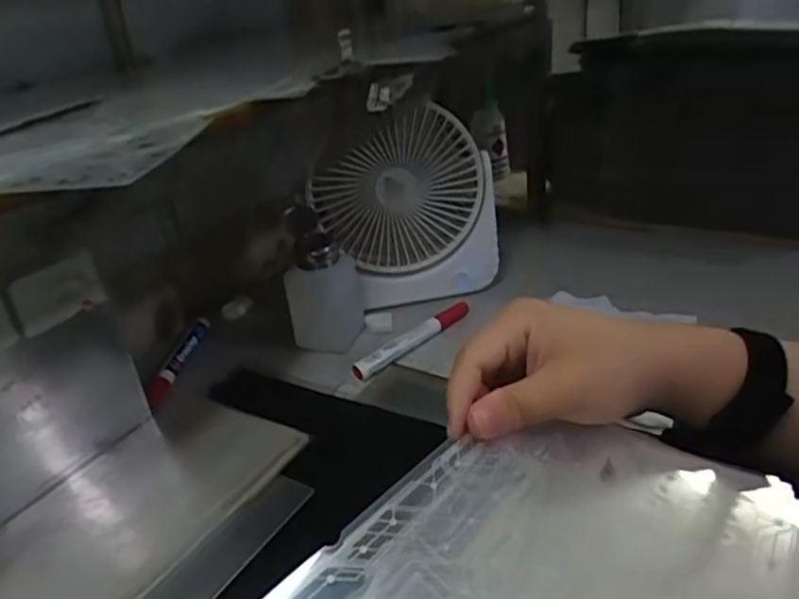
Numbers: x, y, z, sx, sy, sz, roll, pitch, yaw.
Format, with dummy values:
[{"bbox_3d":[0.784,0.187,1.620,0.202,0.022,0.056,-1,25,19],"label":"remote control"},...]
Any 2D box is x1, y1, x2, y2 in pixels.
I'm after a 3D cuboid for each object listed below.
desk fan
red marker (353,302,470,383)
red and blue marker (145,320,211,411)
[{"bbox_3d":[0.005,-0.085,0.603,0.164,0.174,0.075,-12,28,-9],"label":"desk fan"},{"bbox_3d":[0.013,0.031,0.569,0.016,0.016,0.132,19,38,41],"label":"red marker"},{"bbox_3d":[-0.201,0.054,0.586,0.015,0.012,0.121,-3,28,8],"label":"red and blue marker"}]

